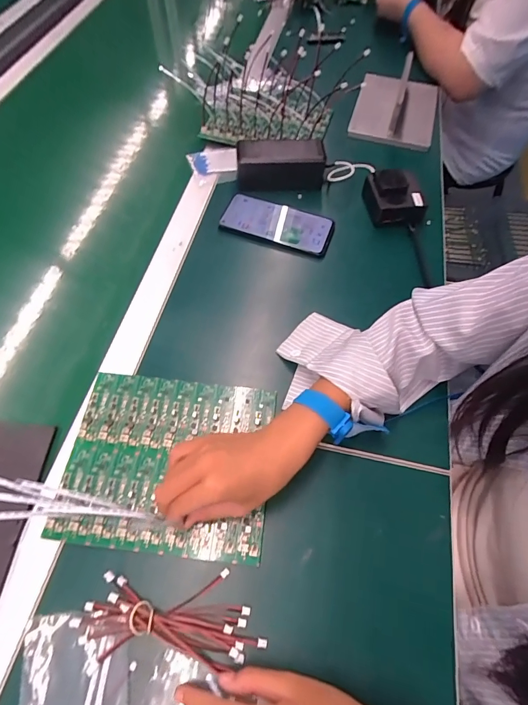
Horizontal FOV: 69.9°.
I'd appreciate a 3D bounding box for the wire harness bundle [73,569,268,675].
[{"bbox_3d":[-0.077,0.217,0.309,0.146,0.017,0.064,-2,61,-2],"label":"wire harness bundle"}]

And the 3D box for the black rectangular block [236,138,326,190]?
[{"bbox_3d":[0.025,-0.282,0.569,0.130,0.063,0.051,-1,60,-3],"label":"black rectangular block"}]

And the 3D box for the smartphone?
[{"bbox_3d":[0.020,-0.184,0.539,0.153,0.009,0.068,19,71,8],"label":"smartphone"}]

